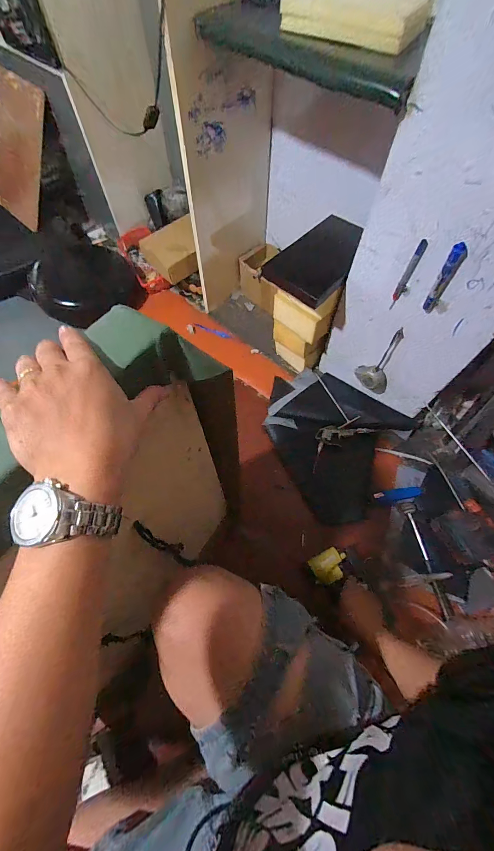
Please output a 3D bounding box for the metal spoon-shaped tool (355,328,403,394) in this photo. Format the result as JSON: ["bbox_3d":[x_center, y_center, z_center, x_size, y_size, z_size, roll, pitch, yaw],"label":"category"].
[{"bbox_3d":[0.349,-0.156,0.831,0.096,0.207,0.038,21,64,9],"label":"metal spoon-shaped tool"}]

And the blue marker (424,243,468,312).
[{"bbox_3d":[0.372,-0.275,0.603,0.029,0.136,0.016,37,68,16],"label":"blue marker"}]

